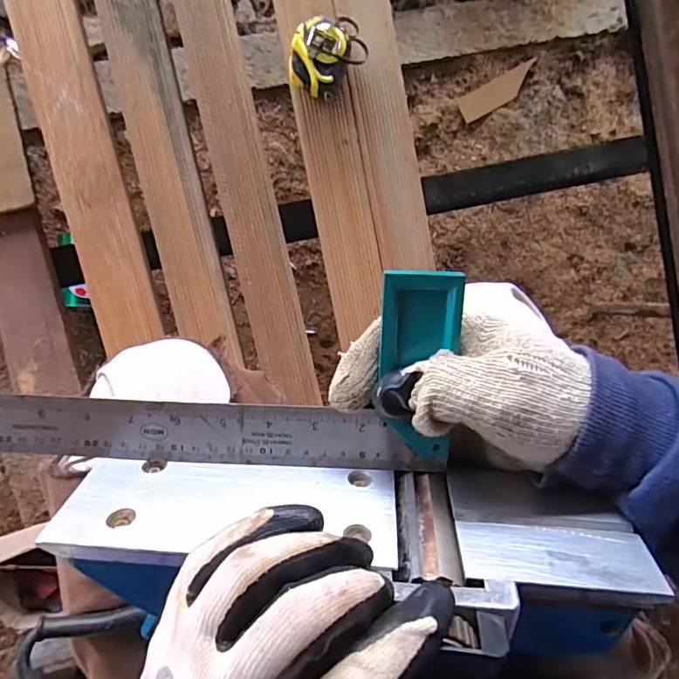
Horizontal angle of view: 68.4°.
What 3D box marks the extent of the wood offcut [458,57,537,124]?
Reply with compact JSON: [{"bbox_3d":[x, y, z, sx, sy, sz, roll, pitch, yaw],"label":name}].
[{"bbox_3d":[0.540,-0.829,1.668,0.301,0.024,0.088,-29,97,-3],"label":"wood offcut"}]

